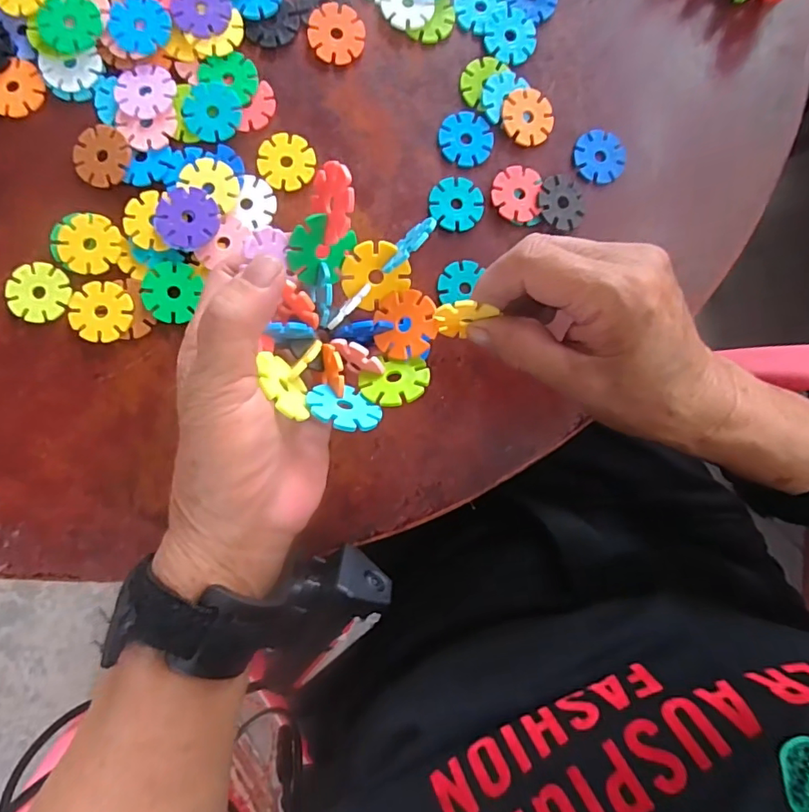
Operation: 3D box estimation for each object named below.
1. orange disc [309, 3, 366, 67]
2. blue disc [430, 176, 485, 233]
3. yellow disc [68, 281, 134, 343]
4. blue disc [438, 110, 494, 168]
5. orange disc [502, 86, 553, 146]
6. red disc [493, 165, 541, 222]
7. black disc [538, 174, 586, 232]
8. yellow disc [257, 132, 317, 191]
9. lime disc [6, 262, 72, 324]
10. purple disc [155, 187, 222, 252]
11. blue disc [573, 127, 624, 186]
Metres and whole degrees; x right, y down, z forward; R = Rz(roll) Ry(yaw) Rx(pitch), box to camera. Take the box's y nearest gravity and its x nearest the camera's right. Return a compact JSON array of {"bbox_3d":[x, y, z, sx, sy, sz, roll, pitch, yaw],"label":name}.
[{"bbox_3d":[-0.039,-0.213,0.294,0.031,0.006,0.032,0,87,-6],"label":"orange disc"},{"bbox_3d":[0.030,-0.117,0.296,0.030,0.004,0.029,0,87,-6],"label":"blue disc"},{"bbox_3d":[-0.160,-0.050,0.272,0.029,0.004,0.031,0,87,-6],"label":"yellow disc"},{"bbox_3d":[0.036,-0.156,0.298,0.030,0.004,0.031,0,87,-6],"label":"blue disc"},{"bbox_3d":[0.072,-0.169,0.301,0.030,0.006,0.031,0,87,-6],"label":"orange disc"},{"bbox_3d":[0.065,-0.123,0.298,0.027,0.005,0.031,2,87,-6],"label":"red disc"},{"bbox_3d":[0.092,-0.118,0.300,0.029,0.005,0.029,0,87,-6],"label":"black disc"},{"bbox_3d":[-0.066,-0.137,0.287,0.031,0.004,0.030,0,87,-6],"label":"yellow disc"},{"bbox_3d":[-0.193,-0.060,0.269,0.030,0.004,0.030,0,87,-6],"label":"lime disc"},{"bbox_3d":[-0.115,-0.100,0.273,0.032,0.004,0.033,0,87,-5],"label":"purple disc"},{"bbox_3d":[0.117,-0.150,0.305,0.031,0.004,0.033,0,87,-6],"label":"blue disc"}]

